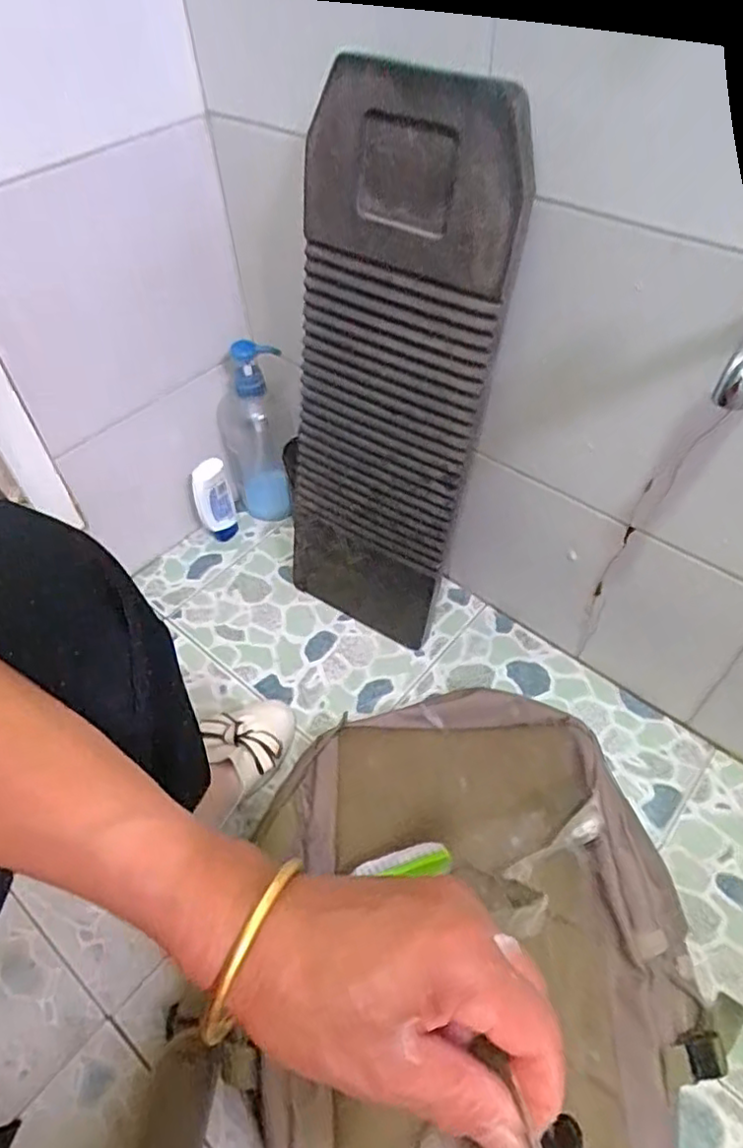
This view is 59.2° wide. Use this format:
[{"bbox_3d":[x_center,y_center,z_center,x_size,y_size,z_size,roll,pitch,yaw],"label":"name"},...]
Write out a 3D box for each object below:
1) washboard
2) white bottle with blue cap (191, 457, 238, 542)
[{"bbox_3d":[0.008,-0.150,0.627,0.193,0.533,0.027,27,46,22],"label":"washboard"},{"bbox_3d":[-0.207,-0.096,0.860,0.029,0.130,0.058,27,56,21],"label":"white bottle with blue cap"}]

